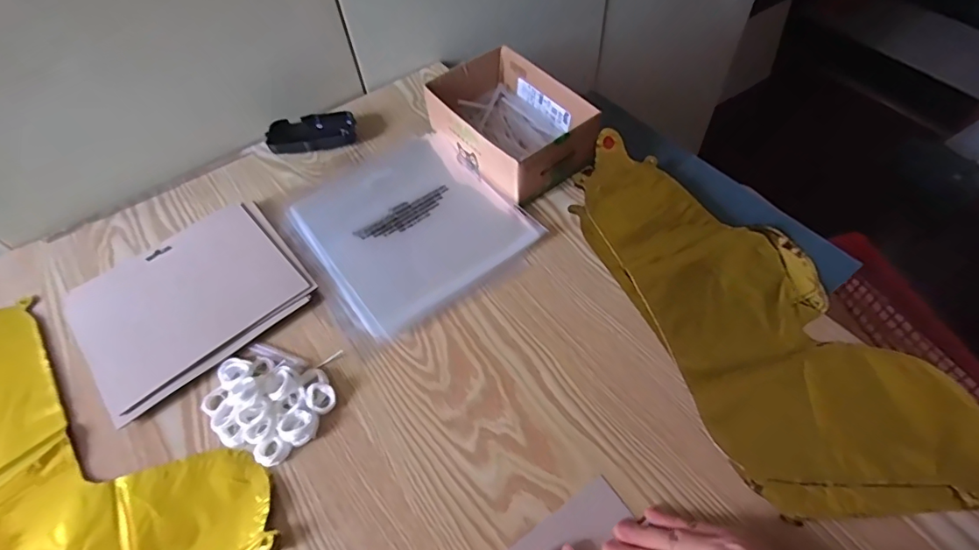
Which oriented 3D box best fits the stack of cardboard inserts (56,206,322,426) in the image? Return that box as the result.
[{"bbox_3d":[-0.304,0.019,0.505,0.205,0.016,0.174,-36,60,-20],"label":"stack of cardboard inserts"}]

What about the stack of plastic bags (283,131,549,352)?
[{"bbox_3d":[-0.091,-0.058,0.548,0.218,0.019,0.230,-29,58,-16],"label":"stack of plastic bags"}]

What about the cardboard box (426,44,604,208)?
[{"bbox_3d":[0.023,-0.177,0.589,0.125,0.069,0.181,-33,59,-18],"label":"cardboard box"}]

